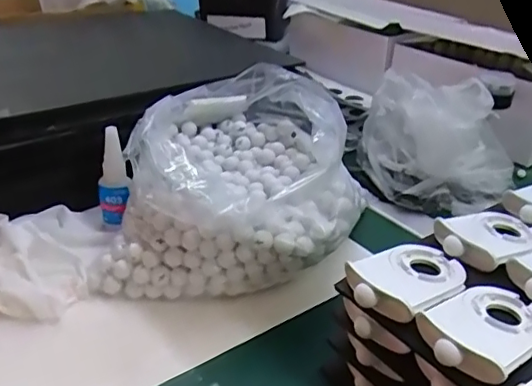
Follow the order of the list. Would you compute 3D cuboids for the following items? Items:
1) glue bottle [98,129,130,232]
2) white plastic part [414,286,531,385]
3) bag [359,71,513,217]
[{"bbox_3d":[-0.152,-0.012,0.554,0.028,0.103,0.028,-7,31,-16],"label":"glue bottle"},{"bbox_3d":[0.137,0.080,0.343,0.091,0.012,0.059,-19,36,-32],"label":"white plastic part"},{"bbox_3d":[0.209,-0.069,0.669,0.167,0.116,0.167,13,32,18],"label":"bag"}]

